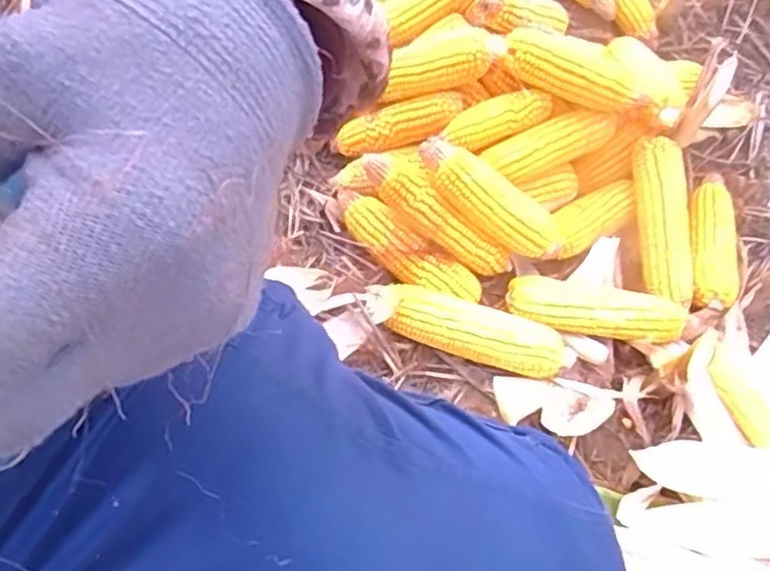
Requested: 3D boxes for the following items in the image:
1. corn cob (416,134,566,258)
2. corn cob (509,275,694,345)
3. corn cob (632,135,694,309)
[{"bbox_3d":[0.113,-0.093,0.712,0.183,0.046,0.052,36,63,-12],"label":"corn cob"},{"bbox_3d":[0.231,0.027,0.733,0.192,0.044,0.053,11,61,-4],"label":"corn cob"},{"bbox_3d":[0.329,-0.079,0.785,0.065,0.045,0.196,-8,91,-8],"label":"corn cob"}]

